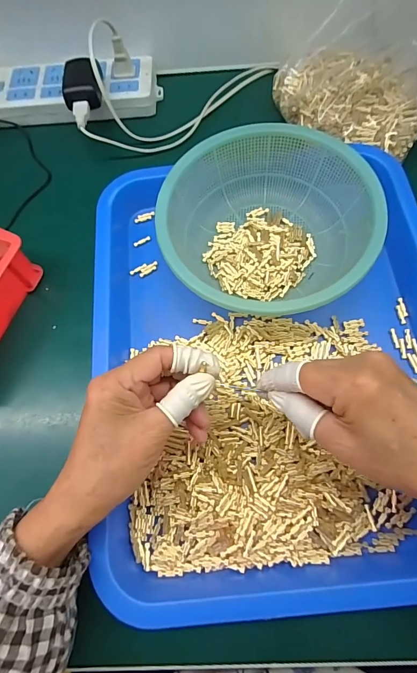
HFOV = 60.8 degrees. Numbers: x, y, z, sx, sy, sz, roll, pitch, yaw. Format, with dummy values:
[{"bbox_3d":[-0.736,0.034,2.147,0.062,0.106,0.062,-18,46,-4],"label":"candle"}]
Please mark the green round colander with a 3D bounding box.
[{"bbox_3d":[0.049,-0.108,0.328,0.180,0.058,0.170,-1,68,2],"label":"green round colander"}]

